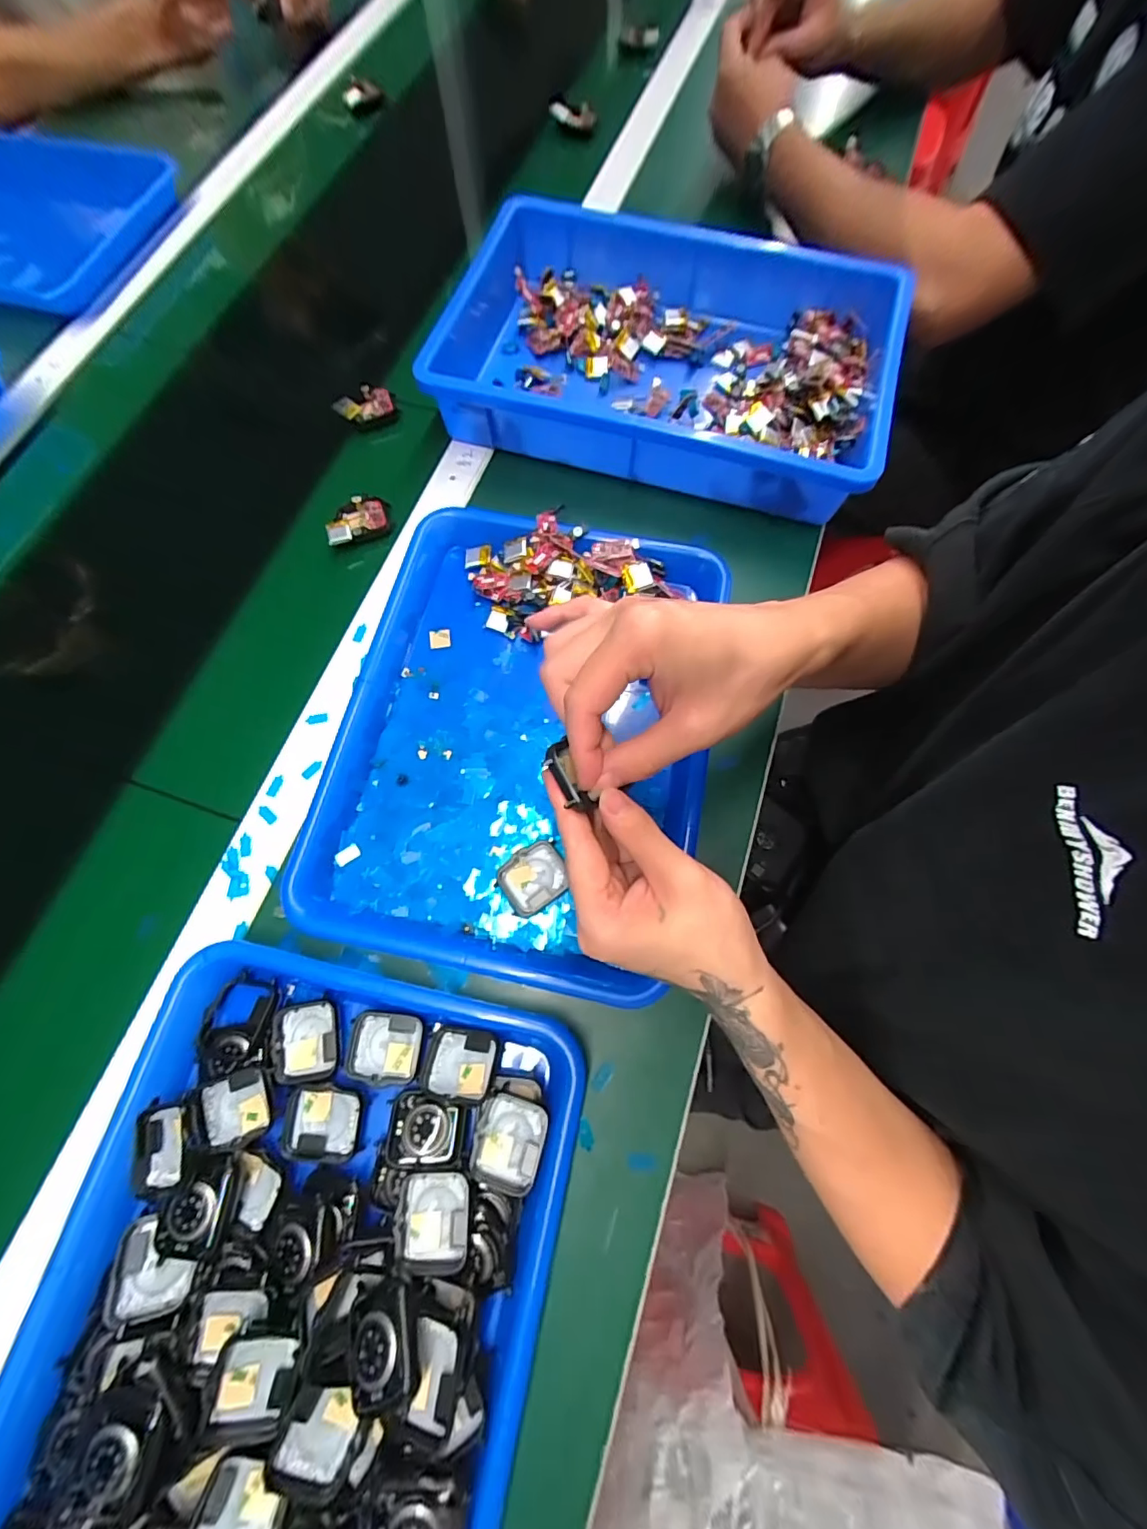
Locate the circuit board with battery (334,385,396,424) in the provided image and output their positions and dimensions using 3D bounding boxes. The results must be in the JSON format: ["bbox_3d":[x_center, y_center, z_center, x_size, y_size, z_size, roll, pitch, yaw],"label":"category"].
[{"bbox_3d":[-0.196,-0.339,0.478,0.052,0.018,0.027,-18,73,-5],"label":"circuit board with battery"}]

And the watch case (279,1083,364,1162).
[{"bbox_3d":[-0.144,0.203,0.290,0.042,0.009,0.037,2,72,1],"label":"watch case"}]

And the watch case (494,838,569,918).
[{"bbox_3d":[-0.026,0.074,0.333,0.046,0.005,0.038,-35,76,-10],"label":"watch case"}]

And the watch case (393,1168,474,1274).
[{"bbox_3d":[-0.073,0.235,0.264,0.037,0.012,0.040,1,72,1],"label":"watch case"}]

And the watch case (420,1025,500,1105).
[{"bbox_3d":[-0.067,0.177,0.300,0.042,0.010,0.036,3,52,12],"label":"watch case"}]

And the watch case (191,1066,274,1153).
[{"bbox_3d":[-0.190,0.193,0.285,0.038,0.012,0.037,-15,73,-5],"label":"watch case"}]

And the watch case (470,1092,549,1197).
[{"bbox_3d":[-0.035,0.208,0.282,0.037,0.012,0.040,14,73,5],"label":"watch case"}]

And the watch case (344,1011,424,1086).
[{"bbox_3d":[-0.113,0.168,0.304,0.043,0.009,0.036,2,72,1],"label":"watch case"}]

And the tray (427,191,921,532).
[{"bbox_3d":[0.073,-0.371,0.457,0.393,0.065,0.259,16,73,5],"label":"tray"}]

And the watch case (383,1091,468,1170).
[{"bbox_3d":[-0.081,0.202,0.281,0.041,0.008,0.033,1,72,1],"label":"watch case"}]

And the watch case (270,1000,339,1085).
[{"bbox_3d":[-0.160,0.165,0.303,0.036,0.011,0.042,-11,73,-3],"label":"watch case"}]

